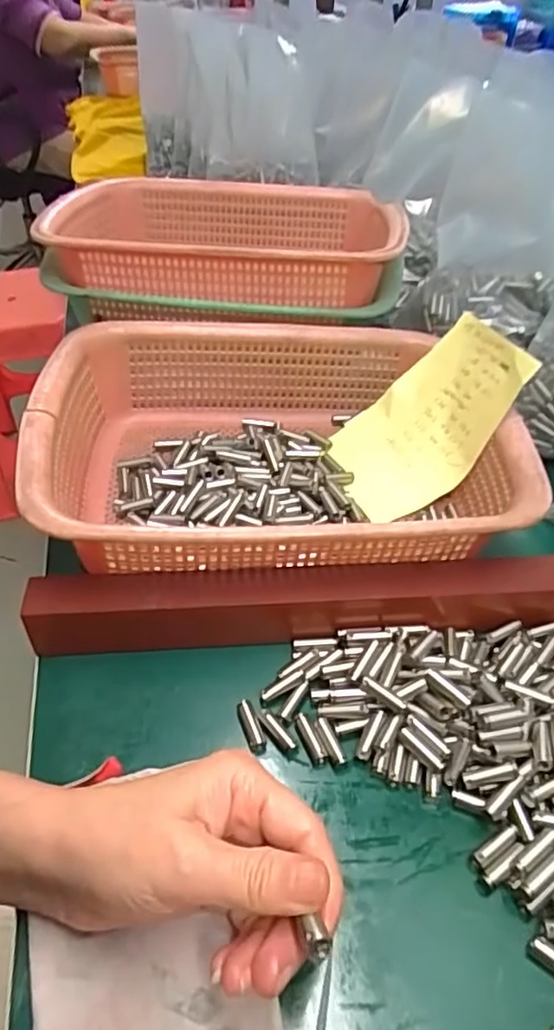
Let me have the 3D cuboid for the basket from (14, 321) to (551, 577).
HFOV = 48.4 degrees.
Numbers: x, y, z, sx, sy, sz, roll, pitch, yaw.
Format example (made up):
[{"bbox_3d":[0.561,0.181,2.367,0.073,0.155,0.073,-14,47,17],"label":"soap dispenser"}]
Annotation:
[{"bbox_3d":[0.000,-0.046,0.405,0.282,0.087,0.219,-5,45,-4],"label":"basket"}]

